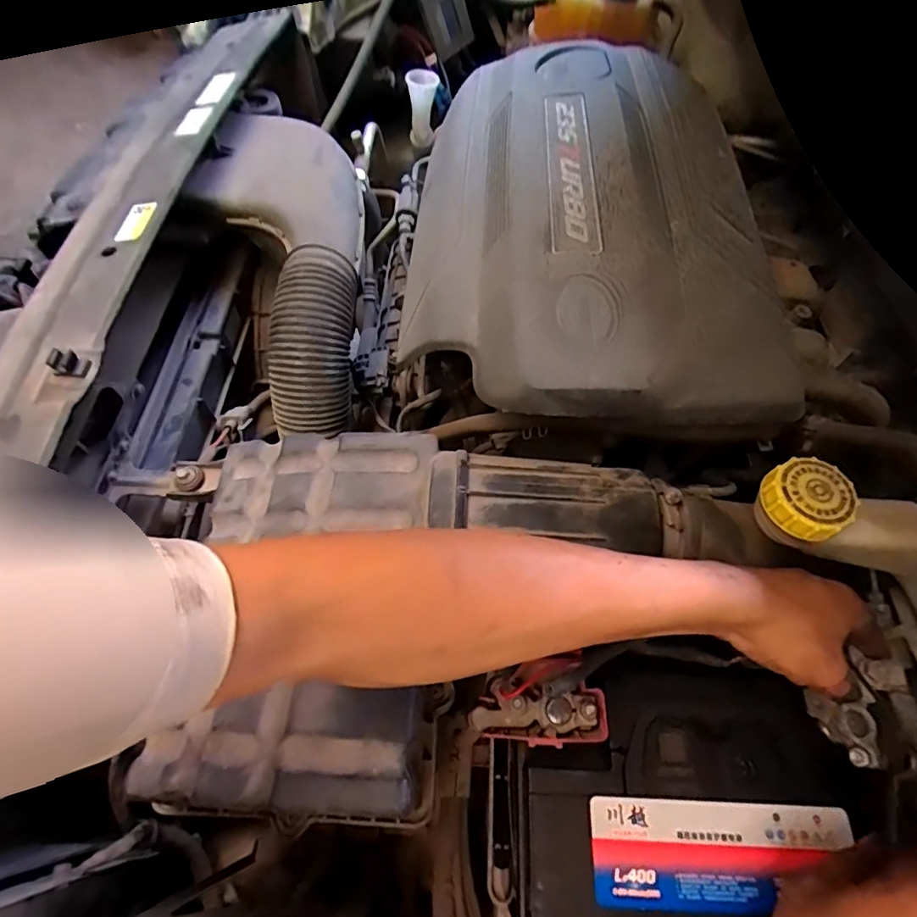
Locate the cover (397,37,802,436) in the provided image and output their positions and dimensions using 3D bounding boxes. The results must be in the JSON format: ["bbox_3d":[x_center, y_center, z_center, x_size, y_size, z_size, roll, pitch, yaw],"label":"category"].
[{"bbox_3d":[0.115,-0.286,0.543,0.330,0.074,0.594,3,61,0],"label":"cover"}]

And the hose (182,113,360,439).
[{"bbox_3d":[-0.177,-0.209,0.607,0.166,0.243,0.255,-19,63,-11],"label":"hose"}]

